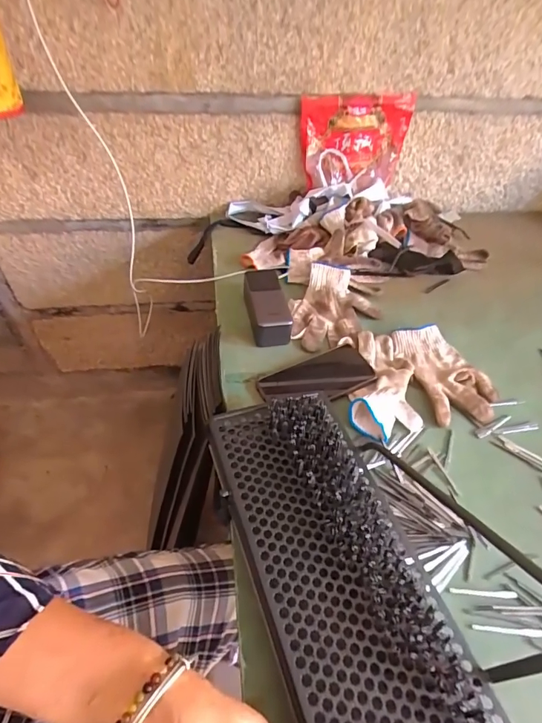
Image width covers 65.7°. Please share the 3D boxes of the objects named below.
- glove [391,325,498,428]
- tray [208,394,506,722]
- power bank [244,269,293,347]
[{"bbox_3d":[0.251,0.015,0.613,0.099,0.020,0.172,-14,51,-16],"label":"glove"},{"bbox_3d":[0.099,0.263,0.297,0.140,0.022,0.591,-12,50,-16],"label":"tray"},{"bbox_3d":[-0.010,-0.092,0.657,0.062,0.048,0.143,-5,49,-9],"label":"power bank"}]

